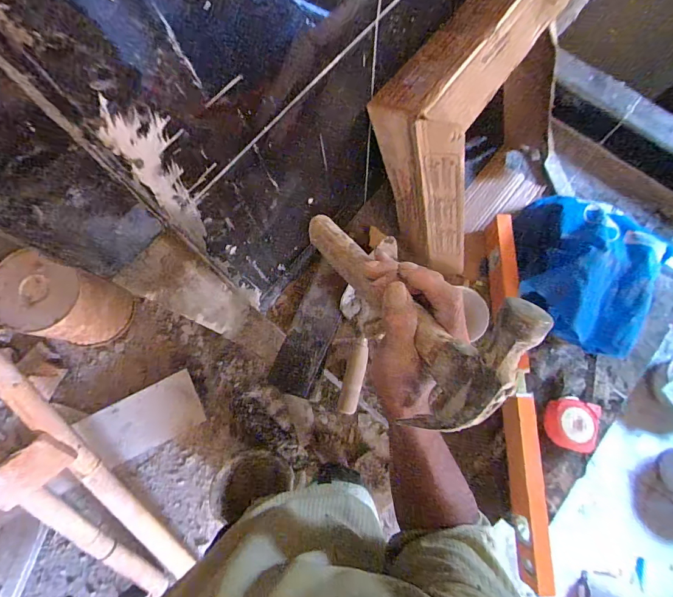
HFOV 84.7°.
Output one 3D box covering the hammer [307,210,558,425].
[{"bbox_3d":[0.038,-0.001,0.297,0.080,0.074,0.227,-40,48,-9],"label":"hammer"}]

